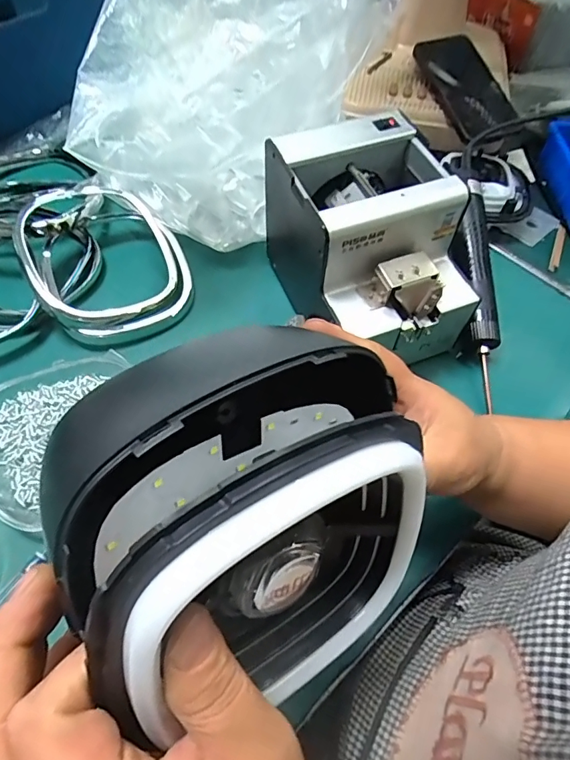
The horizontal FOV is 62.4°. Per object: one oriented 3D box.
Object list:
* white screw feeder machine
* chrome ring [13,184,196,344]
[{"bbox_3d":[0.076,-0.118,0.420,0.132,0.131,0.179,-20,62,-11],"label":"white screw feeder machine"},{"bbox_3d":[-0.174,-0.122,0.468,0.154,0.032,0.160,8,70,-23],"label":"chrome ring"}]

